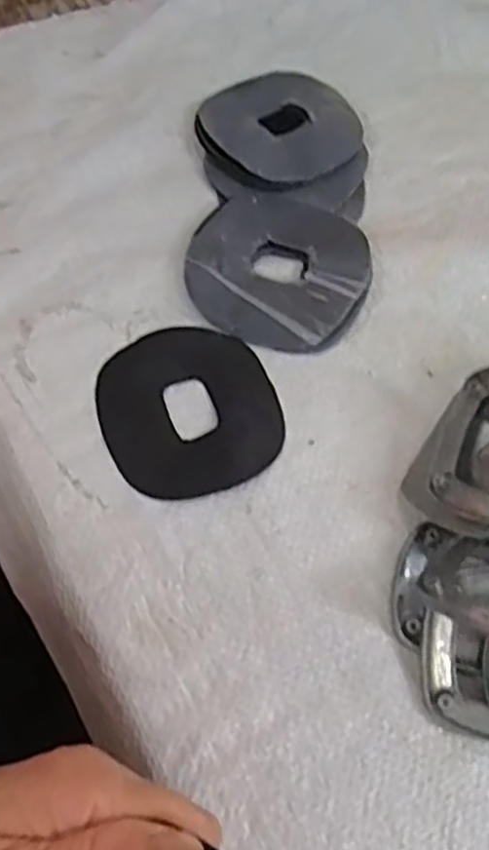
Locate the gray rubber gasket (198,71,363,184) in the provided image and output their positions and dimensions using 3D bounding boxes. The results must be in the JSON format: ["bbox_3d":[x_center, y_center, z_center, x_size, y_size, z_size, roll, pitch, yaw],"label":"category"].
[{"bbox_3d":[0.022,-0.160,0.394,0.077,0.009,0.074,-37,71,-18],"label":"gray rubber gasket"}]

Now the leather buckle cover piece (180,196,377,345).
[{"bbox_3d":[0.017,-0.078,0.355,0.082,0.015,0.082,1,64,-2],"label":"leather buckle cover piece"}]

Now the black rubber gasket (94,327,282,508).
[{"bbox_3d":[-0.024,-0.008,0.324,0.075,0.004,0.080,-19,67,-11],"label":"black rubber gasket"}]

